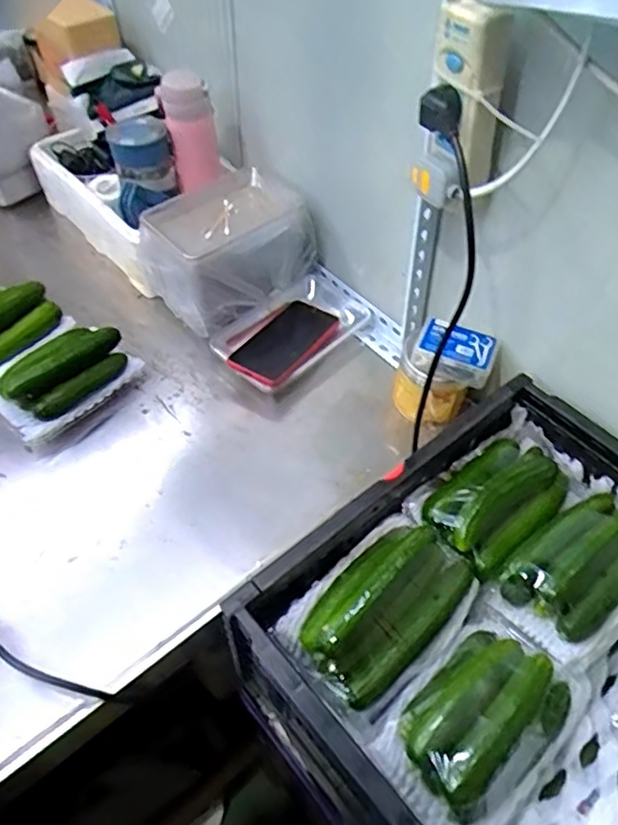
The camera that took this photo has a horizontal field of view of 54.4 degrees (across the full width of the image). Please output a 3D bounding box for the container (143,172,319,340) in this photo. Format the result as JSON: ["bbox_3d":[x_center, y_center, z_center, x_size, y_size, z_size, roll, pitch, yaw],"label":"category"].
[{"bbox_3d":[-0.103,-0.212,0.825,0.210,0.148,0.134,-33,59,-25],"label":"container"}]

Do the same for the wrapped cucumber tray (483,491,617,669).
[{"bbox_3d":[0.253,0.143,0.547,0.163,0.062,0.100,-29,57,-23],"label":"wrapped cucumber tray"}]

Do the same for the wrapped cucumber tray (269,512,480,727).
[{"bbox_3d":[0.063,0.164,0.511,0.176,0.054,0.111,-37,61,-27],"label":"wrapped cucumber tray"}]

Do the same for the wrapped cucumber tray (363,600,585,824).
[{"bbox_3d":[0.140,0.228,0.461,0.109,0.051,0.176,38,59,26],"label":"wrapped cucumber tray"}]

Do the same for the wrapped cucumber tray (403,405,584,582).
[{"bbox_3d":[0.197,0.072,0.597,0.178,0.050,0.105,-31,58,-24],"label":"wrapped cucumber tray"}]

